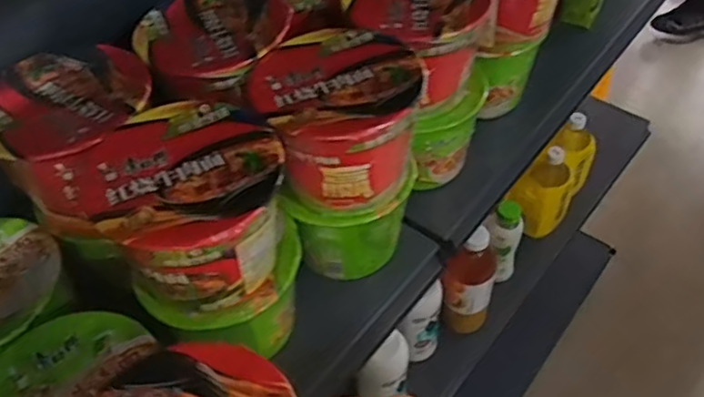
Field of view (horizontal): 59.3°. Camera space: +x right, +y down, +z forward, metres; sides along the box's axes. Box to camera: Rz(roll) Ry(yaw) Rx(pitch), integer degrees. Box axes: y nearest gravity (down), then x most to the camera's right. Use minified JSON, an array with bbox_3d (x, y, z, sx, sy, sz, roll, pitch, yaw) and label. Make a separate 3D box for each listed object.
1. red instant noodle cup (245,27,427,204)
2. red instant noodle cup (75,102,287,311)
[{"bbox_3d":[-0.009,-0.063,0.507,0.128,0.086,0.123,-2,50,2],"label":"red instant noodle cup"},{"bbox_3d":[-0.115,0.009,0.457,0.129,0.099,0.127,-2,50,2],"label":"red instant noodle cup"}]

